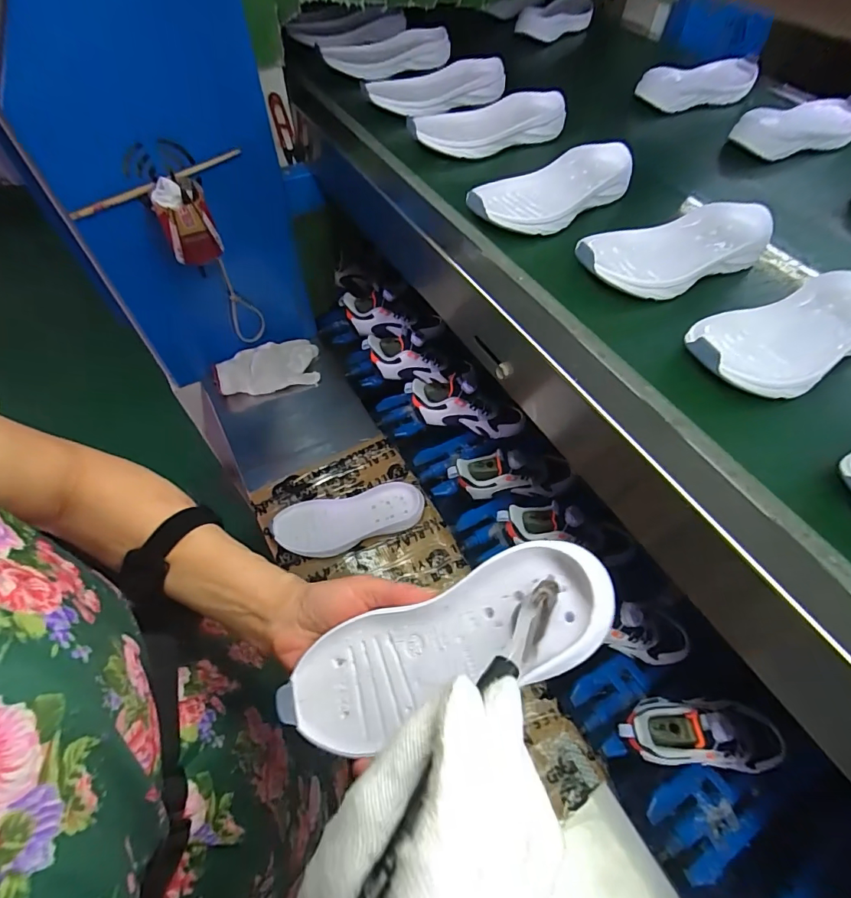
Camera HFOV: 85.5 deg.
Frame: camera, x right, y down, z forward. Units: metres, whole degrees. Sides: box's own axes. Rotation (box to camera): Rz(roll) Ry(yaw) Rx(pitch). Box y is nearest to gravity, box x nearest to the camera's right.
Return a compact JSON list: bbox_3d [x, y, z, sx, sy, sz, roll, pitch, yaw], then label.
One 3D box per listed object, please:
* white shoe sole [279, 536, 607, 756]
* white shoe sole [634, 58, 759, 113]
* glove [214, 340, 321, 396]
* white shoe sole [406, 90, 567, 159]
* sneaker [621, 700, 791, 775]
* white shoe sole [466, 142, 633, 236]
[{"bbox_3d":[0.007,0.120,0.277,0.210,0.032,0.069,-28,58,12],"label":"white shoe sole"},{"bbox_3d":[0.405,-0.531,0.677,0.194,0.026,0.074,-22,78,-11],"label":"white shoe sole"},{"bbox_3d":[-0.288,-0.148,0.850,0.189,0.041,0.092,-14,84,-19],"label":"glove"},{"bbox_3d":[0.075,-0.414,0.586,0.200,0.037,0.093,-21,60,-15],"label":"white shoe sole"},{"bbox_3d":[0.336,0.336,0.547,0.212,0.076,0.076,10,56,-12],"label":"sneaker"},{"bbox_3d":[0.138,-0.279,0.494,0.197,0.030,0.084,-25,61,-17],"label":"white shoe sole"}]

